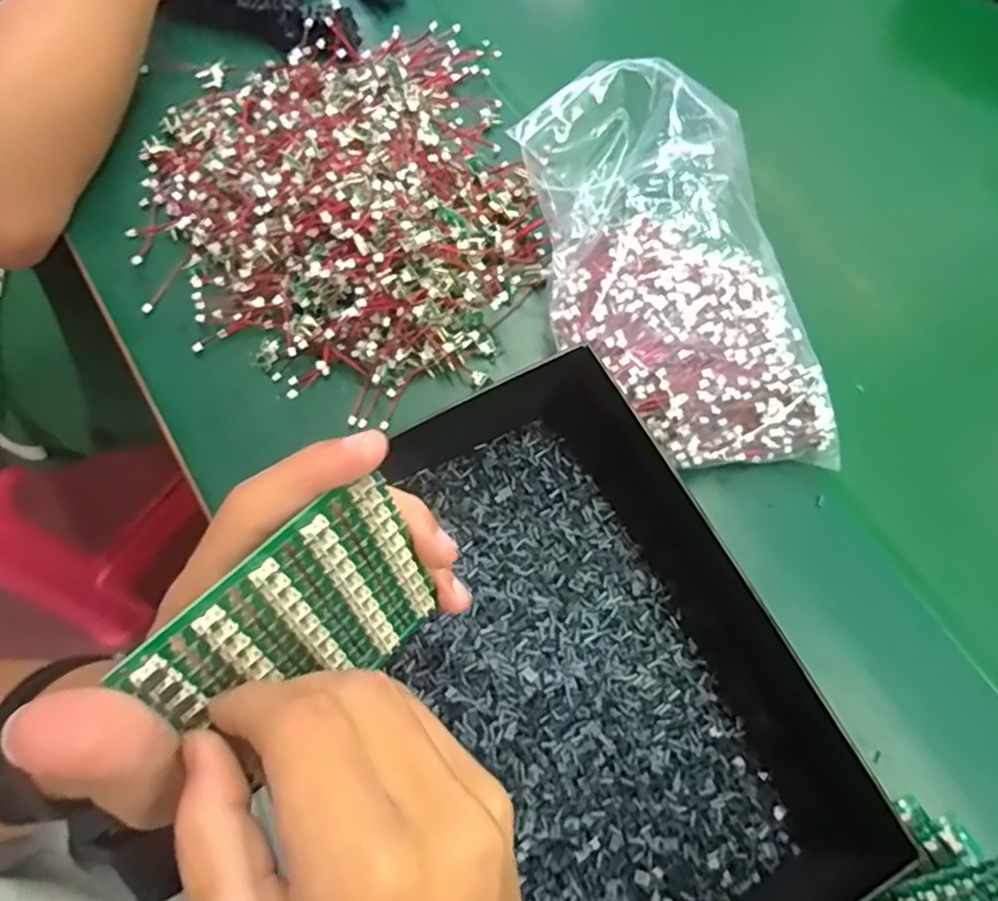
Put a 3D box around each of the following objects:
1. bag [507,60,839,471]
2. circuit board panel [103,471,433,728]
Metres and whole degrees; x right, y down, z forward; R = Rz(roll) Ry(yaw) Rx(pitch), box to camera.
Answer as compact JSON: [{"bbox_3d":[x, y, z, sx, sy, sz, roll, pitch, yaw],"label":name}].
[{"bbox_3d":[0.093,-0.093,0.373,0.131,0.056,0.238,-24,85,-10],"label":"bag"},{"bbox_3d":[-0.058,0.055,0.212,0.005,0.073,0.081,28,59,36],"label":"circuit board panel"}]

